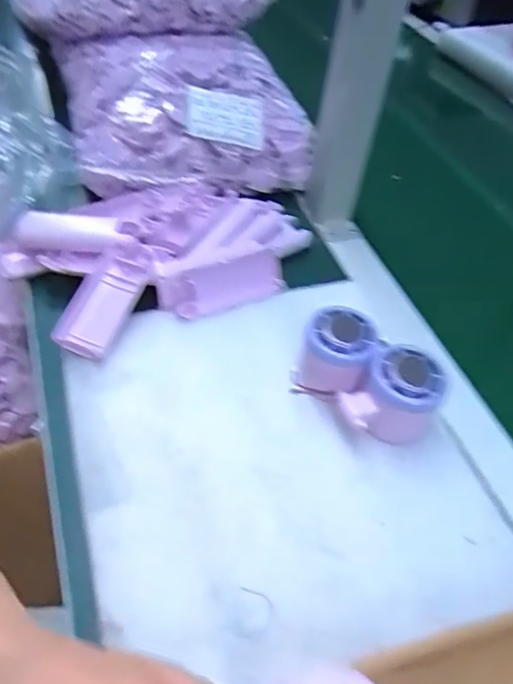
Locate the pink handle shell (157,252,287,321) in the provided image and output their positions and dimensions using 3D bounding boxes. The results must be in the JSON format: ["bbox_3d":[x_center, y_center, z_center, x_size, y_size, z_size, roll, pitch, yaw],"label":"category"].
[{"bbox_3d":[-0.029,-0.054,0.492,0.109,0.043,0.022,-20,17,-25],"label":"pink handle shell"}]

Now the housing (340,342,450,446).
[{"bbox_3d":[0.101,0.043,0.404,0.056,0.060,0.057,3,48,-3],"label":"housing"}]

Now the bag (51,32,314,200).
[{"bbox_3d":[-0.081,-0.265,0.619,0.248,0.082,0.228,-11,50,-15],"label":"bag"}]

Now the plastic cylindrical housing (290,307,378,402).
[{"bbox_3d":[0.059,0.013,0.425,0.055,0.050,0.068,18,49,10],"label":"plastic cylindrical housing"}]

